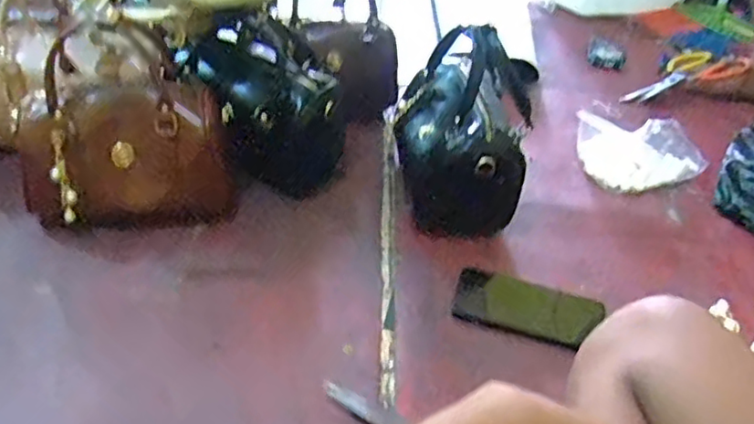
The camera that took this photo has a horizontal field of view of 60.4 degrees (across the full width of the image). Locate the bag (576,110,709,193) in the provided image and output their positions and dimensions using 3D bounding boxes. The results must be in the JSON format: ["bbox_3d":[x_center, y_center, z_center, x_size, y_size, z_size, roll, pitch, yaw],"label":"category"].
[{"bbox_3d":[0.397,-0.089,0.942,0.193,0.061,0.106,-1,41,-9],"label":"bag"}]

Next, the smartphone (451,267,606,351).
[{"bbox_3d":[0.169,0.106,0.723,0.161,0.008,0.079,13,40,8],"label":"smartphone"}]

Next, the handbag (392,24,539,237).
[{"bbox_3d":[0.101,-0.111,0.811,0.134,0.220,0.200,3,40,-4],"label":"handbag"}]

